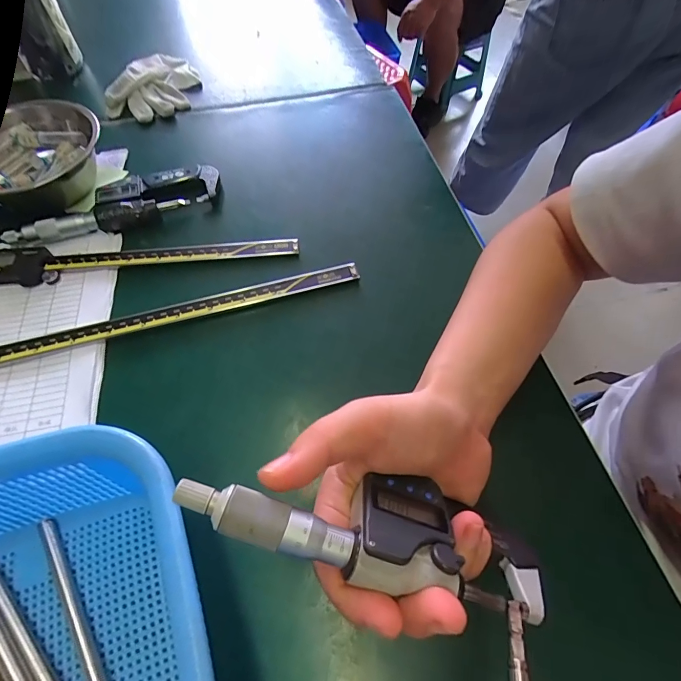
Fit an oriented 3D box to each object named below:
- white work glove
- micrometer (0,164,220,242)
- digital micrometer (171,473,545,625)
[{"bbox_3d":[-0.212,-0.295,0.457,0.082,0.033,0.113,27,61,15],"label":"white work glove"},{"bbox_3d":[-0.202,-0.125,0.358,0.183,0.019,0.050,-23,61,-14],"label":"micrometer"},{"bbox_3d":[0.013,0.083,0.165,0.158,0.026,0.048,11,25,-9],"label":"digital micrometer"}]

